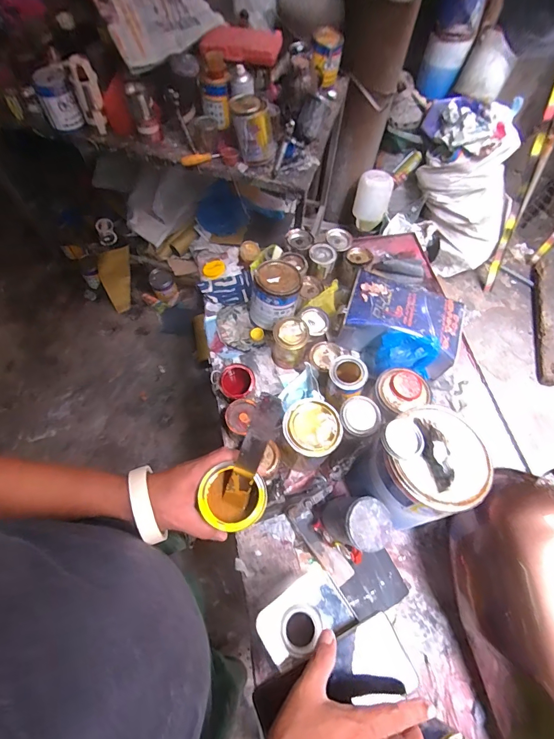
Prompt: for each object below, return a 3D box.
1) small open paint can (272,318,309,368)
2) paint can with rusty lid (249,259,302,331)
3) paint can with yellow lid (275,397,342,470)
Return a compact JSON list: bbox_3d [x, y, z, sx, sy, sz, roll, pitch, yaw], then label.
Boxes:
[{"bbox_3d":[0.026,-0.048,0.800,0.068,0.120,0.063,0,62,0],"label":"small open paint can"},{"bbox_3d":[-0.003,-0.164,0.851,0.100,0.141,0.108,0,62,0],"label":"paint can with rusty lid"},{"bbox_3d":[0.062,0.128,0.721,0.096,0.129,0.101,0,62,0],"label":"paint can with yellow lid"}]

